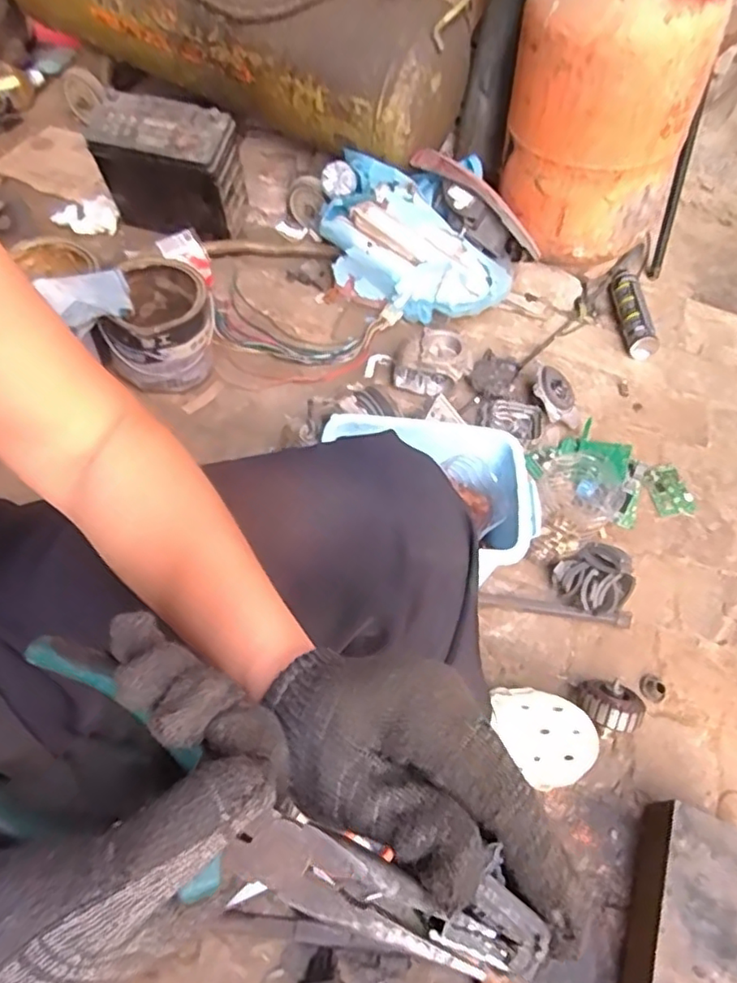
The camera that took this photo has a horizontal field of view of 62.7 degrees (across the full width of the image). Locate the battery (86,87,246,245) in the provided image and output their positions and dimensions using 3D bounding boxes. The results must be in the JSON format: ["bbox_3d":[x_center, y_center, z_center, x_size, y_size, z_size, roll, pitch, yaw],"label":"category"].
[{"bbox_3d":[-0.372,-0.589,1.136,0.248,0.210,0.144,16,65,7],"label":"battery"}]

